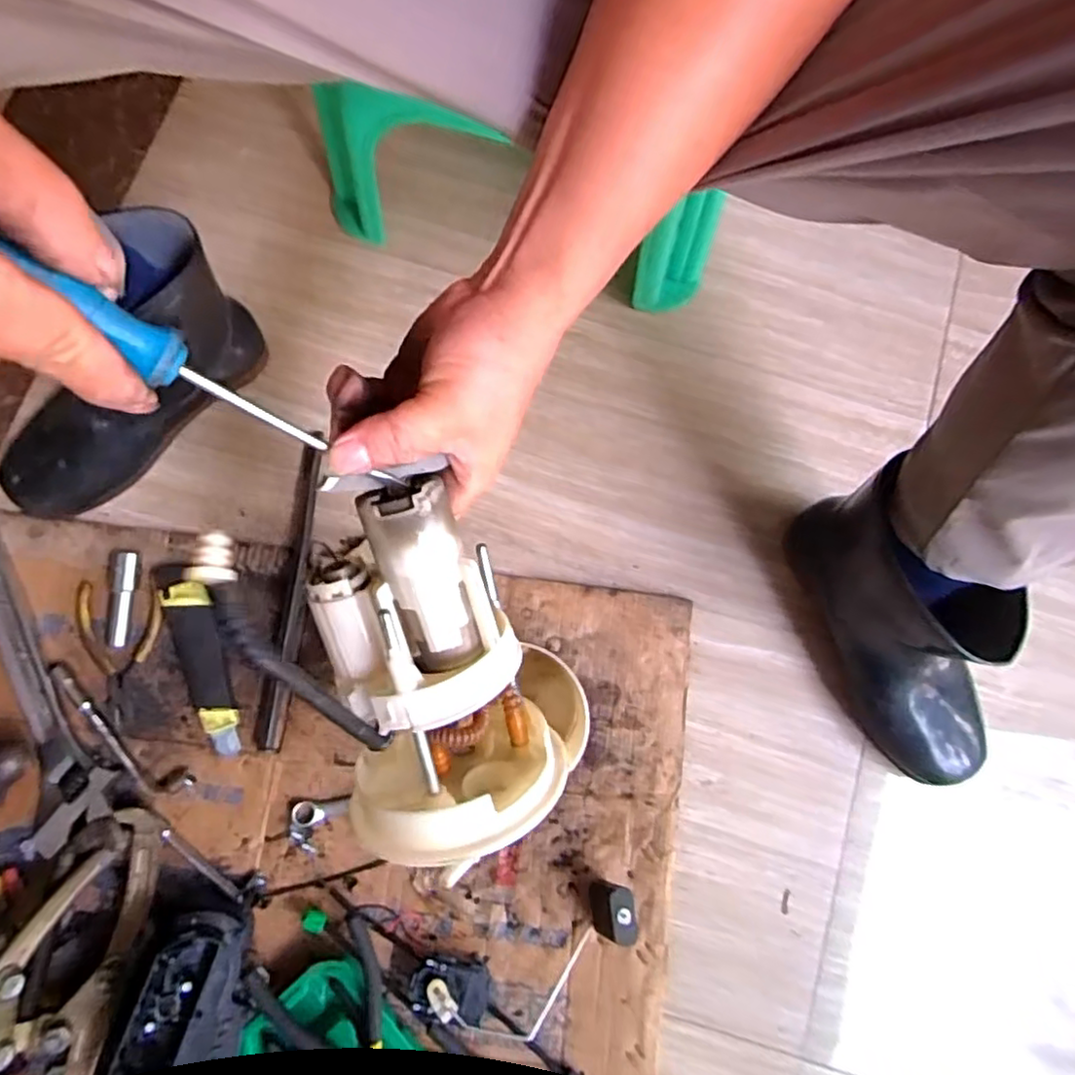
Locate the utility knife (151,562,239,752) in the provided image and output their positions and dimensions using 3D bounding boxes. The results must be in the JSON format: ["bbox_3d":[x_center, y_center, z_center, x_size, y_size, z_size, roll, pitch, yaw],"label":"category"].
[{"bbox_3d":[-0.275,0.096,0.537,0.043,0.019,0.164,-22,81,-5],"label":"utility knife"}]

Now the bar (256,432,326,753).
[{"bbox_3d":[-0.207,0.041,0.558,0.020,0.012,0.273,6,80,0],"label":"bar"}]

